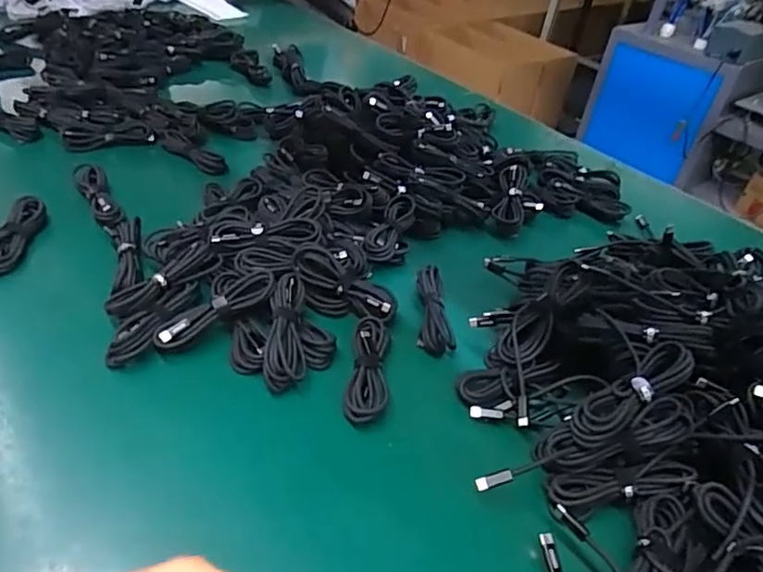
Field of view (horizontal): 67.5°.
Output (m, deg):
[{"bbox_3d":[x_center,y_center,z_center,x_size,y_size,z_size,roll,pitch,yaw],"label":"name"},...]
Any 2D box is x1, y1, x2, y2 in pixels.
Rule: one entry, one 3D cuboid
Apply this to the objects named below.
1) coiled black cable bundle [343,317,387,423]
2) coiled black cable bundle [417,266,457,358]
[{"bbox_3d":[-0.011,0.072,0.496,0.033,0.025,0.112,7,39,-1],"label":"coiled black cable bundle"},{"bbox_3d":[0.049,0.022,0.562,0.031,0.021,0.103,2,39,-7],"label":"coiled black cable bundle"}]

